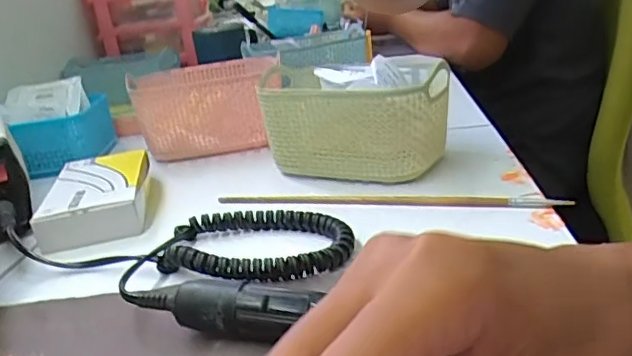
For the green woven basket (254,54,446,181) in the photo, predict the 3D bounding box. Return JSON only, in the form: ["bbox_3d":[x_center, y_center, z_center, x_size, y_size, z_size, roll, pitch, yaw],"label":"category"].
[{"bbox_3d":[0.035,-0.052,0.537,0.170,0.085,0.132,-2,21,16],"label":"green woven basket"}]

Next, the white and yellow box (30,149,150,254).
[{"bbox_3d":[-0.192,0.015,0.517,0.086,0.031,0.148,-12,20,-12],"label":"white and yellow box"}]

